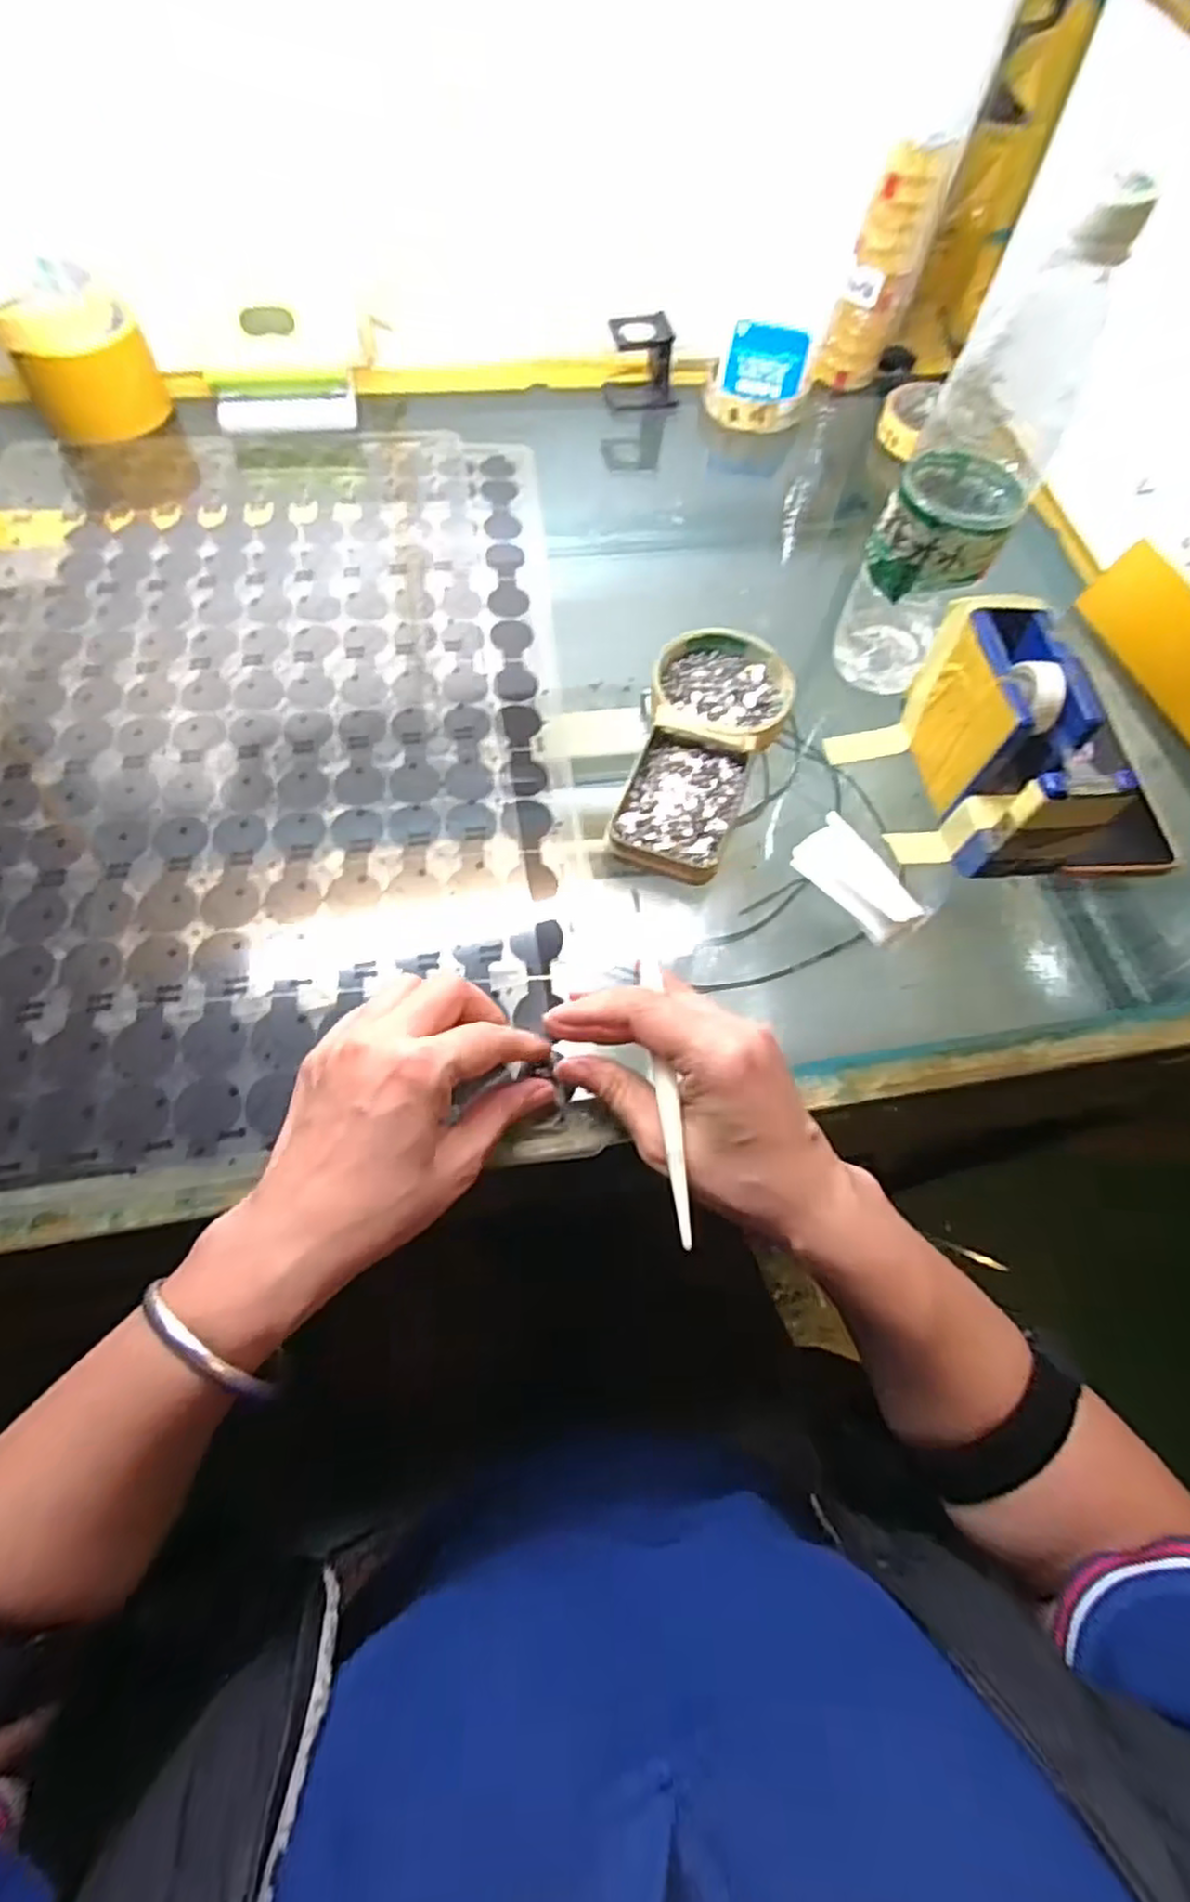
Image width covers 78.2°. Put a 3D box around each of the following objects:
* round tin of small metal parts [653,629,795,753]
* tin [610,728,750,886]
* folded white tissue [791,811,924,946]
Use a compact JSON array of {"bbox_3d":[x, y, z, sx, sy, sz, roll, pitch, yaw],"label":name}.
[{"bbox_3d":[0.075,-0.153,0.432,0.081,0.015,0.089,1,64,-2],"label":"round tin of small metal parts"},{"bbox_3d":[0.047,-0.081,0.397,0.059,0.011,0.090,18,65,6],"label":"tin"},{"bbox_3d":[0.138,-0.039,0.384,0.034,0.019,0.067,-33,70,-17],"label":"folded white tissue"}]

